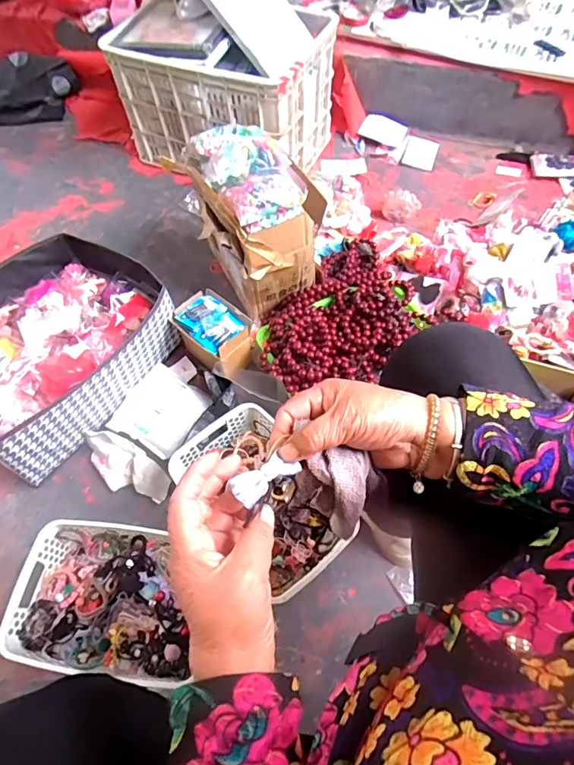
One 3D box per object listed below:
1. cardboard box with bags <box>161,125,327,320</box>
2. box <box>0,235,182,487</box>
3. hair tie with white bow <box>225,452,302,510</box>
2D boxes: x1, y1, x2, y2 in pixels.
[{"bbox_3d":[-0.078,-0.333,0.922,0.191,0.278,0.278,-35,64,-15],"label":"cardboard box with bags"},{"bbox_3d":[-0.458,-0.076,0.889,0.359,0.144,0.413,31,67,20],"label":"box"},{"bbox_3d":[-0.014,0.067,0.322,0.054,0.008,0.021,-27,59,-34],"label":"hair tie with white bow"}]

